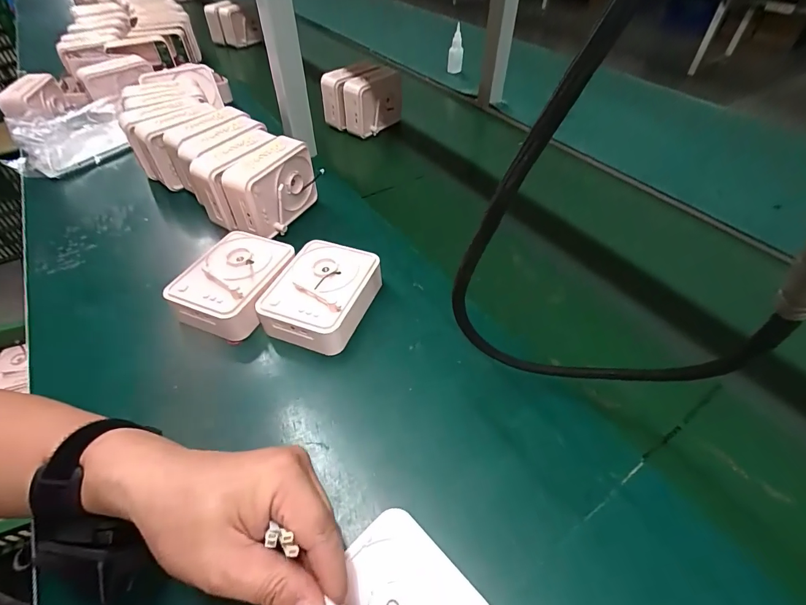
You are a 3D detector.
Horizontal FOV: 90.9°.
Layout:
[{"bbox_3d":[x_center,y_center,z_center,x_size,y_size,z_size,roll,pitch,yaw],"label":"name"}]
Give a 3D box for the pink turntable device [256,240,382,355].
[{"bbox_3d":[-0.086,-0.010,0.449,0.109,0.044,0.128,15,49,14],"label":"pink turntable device"}]

